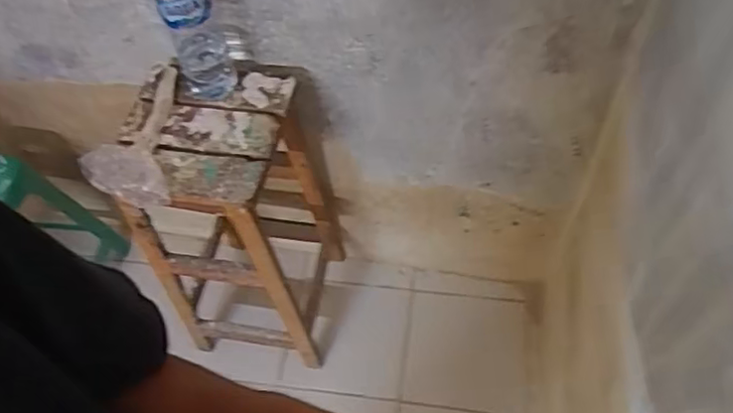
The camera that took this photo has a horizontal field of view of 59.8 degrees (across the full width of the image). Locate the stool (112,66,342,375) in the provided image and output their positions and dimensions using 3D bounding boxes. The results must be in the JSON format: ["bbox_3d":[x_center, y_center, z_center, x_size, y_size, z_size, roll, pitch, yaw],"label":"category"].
[{"bbox_3d":[-0.260,0.028,1.358,0.302,0.604,0.348,5,53,9],"label":"stool"}]

